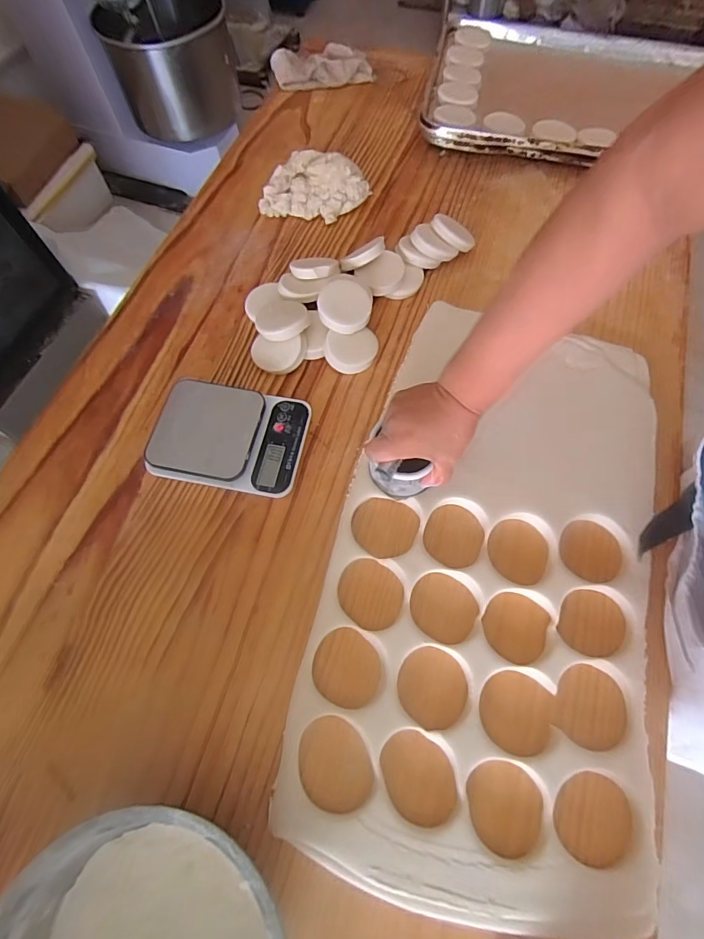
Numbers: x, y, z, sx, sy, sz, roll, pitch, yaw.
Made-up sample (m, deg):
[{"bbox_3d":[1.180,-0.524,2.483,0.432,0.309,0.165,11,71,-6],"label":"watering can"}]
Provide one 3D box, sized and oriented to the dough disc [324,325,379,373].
[{"bbox_3d":[0.001,-0.171,0.633,0.078,0.016,0.065,-6,79,-17],"label":"dough disc"}]

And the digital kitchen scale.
[{"bbox_3d":[-0.152,-0.043,0.556,0.178,0.040,0.136,9,67,6],"label":"digital kitchen scale"}]

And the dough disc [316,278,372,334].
[{"bbox_3d":[-0.010,-0.239,0.629,0.073,0.016,0.090,23,75,-11],"label":"dough disc"}]

